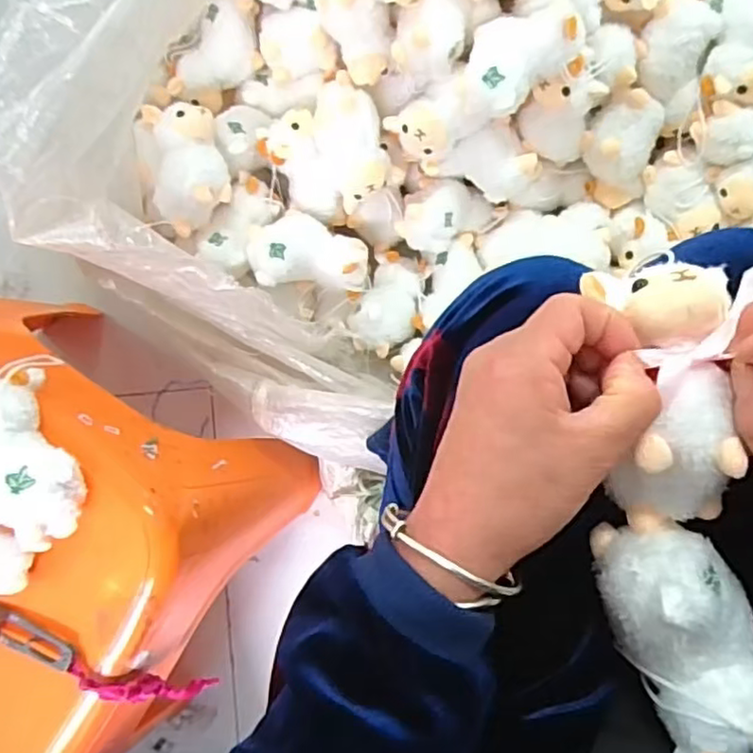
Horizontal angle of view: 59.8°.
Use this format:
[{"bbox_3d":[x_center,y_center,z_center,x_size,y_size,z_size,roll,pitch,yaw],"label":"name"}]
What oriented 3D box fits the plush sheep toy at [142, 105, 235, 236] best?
[{"bbox_3d":[-0.187,-0.204,0.658,0.075,0.063,0.114,-2,88,6],"label":"plush sheep toy"}]

